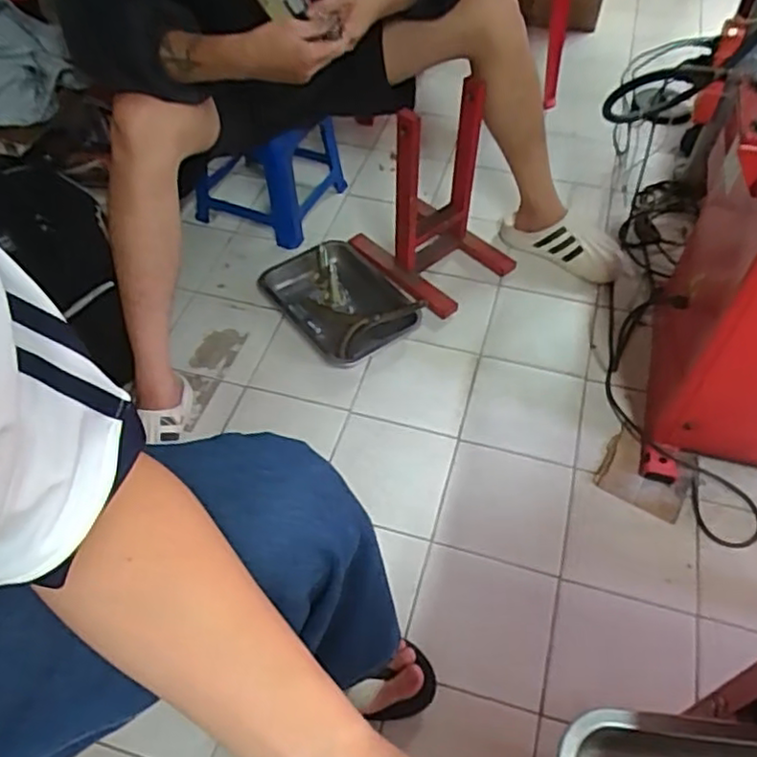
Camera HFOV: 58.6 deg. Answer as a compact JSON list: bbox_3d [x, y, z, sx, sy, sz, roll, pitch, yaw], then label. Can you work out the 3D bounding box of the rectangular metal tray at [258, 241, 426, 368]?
[{"bbox_3d":[-0.075,-0.155,1.303,0.209,0.059,0.292,-33,59,-22],"label":"rectangular metal tray"}]

